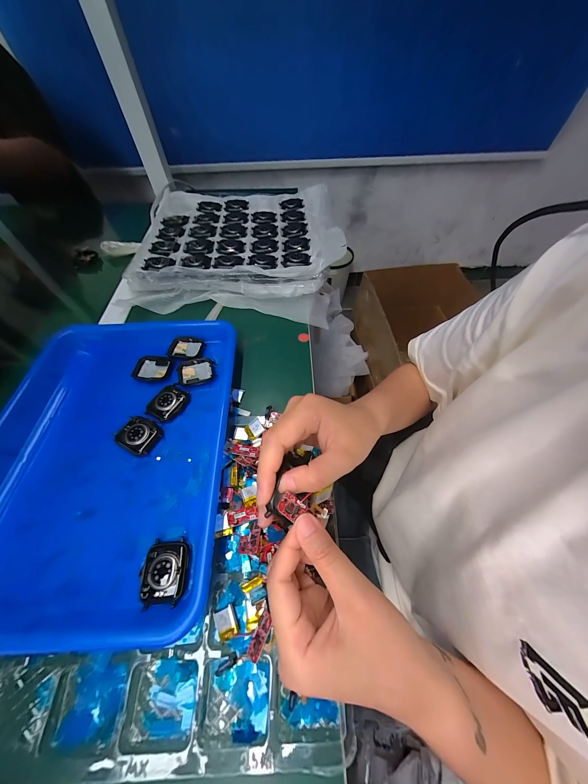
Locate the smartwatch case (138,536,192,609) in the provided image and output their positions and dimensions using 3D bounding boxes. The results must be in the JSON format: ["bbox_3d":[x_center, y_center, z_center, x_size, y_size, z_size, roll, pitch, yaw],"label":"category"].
[{"bbox_3d":[-0.107,0.150,0.211,0.035,0.013,0.043,-1,59,0],"label":"smartwatch case"}]

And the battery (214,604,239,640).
[{"bbox_3d":[-0.055,0.187,0.204,0.017,0.005,0.020,-26,62,-14],"label":"battery"}]

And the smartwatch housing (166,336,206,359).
[{"bbox_3d":[-0.146,-0.058,0.346,0.045,0.010,0.037,5,55,-1],"label":"smartwatch housing"}]

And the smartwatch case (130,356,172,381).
[{"bbox_3d":[-0.182,-0.030,0.324,0.039,0.011,0.038,4,59,4],"label":"smartwatch case"}]

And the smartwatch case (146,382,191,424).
[{"bbox_3d":[-0.148,0.012,0.298,0.040,0.009,0.046,27,63,16],"label":"smartwatch case"}]

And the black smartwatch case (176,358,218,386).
[{"bbox_3d":[-0.124,-0.026,0.324,0.044,0.009,0.036,-15,60,-8],"label":"black smartwatch case"}]

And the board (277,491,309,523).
[{"bbox_3d":[-0.001,0.078,0.171,0.019,0.004,0.015,42,51,0],"label":"board"}]

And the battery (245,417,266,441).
[{"bbox_3d":[-0.046,0.042,0.291,0.019,0.006,0.020,-31,63,-17],"label":"battery"}]

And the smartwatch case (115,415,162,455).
[{"bbox_3d":[-0.170,0.046,0.276,0.043,0.010,0.037,26,63,16],"label":"smartwatch case"}]

